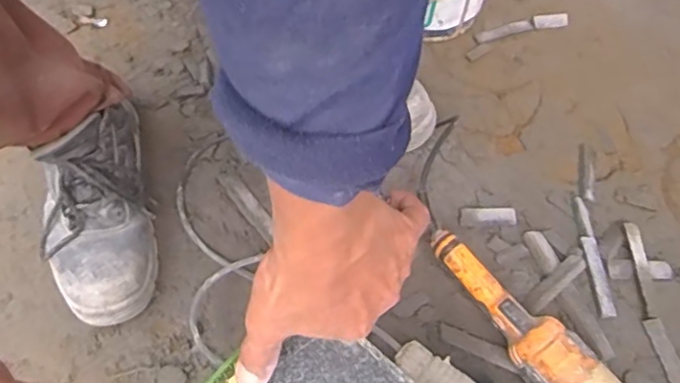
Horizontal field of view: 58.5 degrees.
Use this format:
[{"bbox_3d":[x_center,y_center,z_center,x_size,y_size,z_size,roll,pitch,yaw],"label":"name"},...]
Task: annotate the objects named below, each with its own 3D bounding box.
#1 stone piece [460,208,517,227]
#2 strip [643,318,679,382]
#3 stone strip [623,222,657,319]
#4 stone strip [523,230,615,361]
[{"bbox_3d":[0.176,0.031,0.726,0.067,0.012,0.020,-1,63,-2],"label":"stone piece"},{"bbox_3d":[0.349,0.177,0.648,0.019,0.010,0.086,-8,63,-6],"label":"strip"},{"bbox_3d":[0.347,0.088,0.699,0.016,0.005,0.118,-5,58,12],"label":"stone strip"},{"bbox_3d":[0.253,0.111,0.679,0.029,0.007,0.161,-20,65,-12],"label":"stone strip"}]

